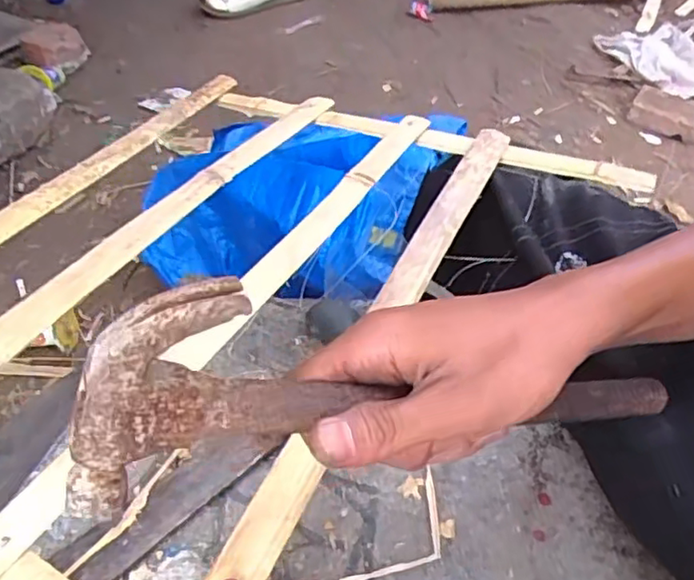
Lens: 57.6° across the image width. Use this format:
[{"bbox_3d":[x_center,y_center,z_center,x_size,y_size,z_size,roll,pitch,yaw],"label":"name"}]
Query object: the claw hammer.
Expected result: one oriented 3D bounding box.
[{"bbox_3d":[0.039,0.050,0.287,0.302,0.088,0.033,7,40,-31],"label":"claw hammer"}]

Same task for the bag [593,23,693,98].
[{"bbox_3d":[0.721,-0.520,1.393,0.245,0.046,0.257,-20,49,-16],"label":"bag"}]

